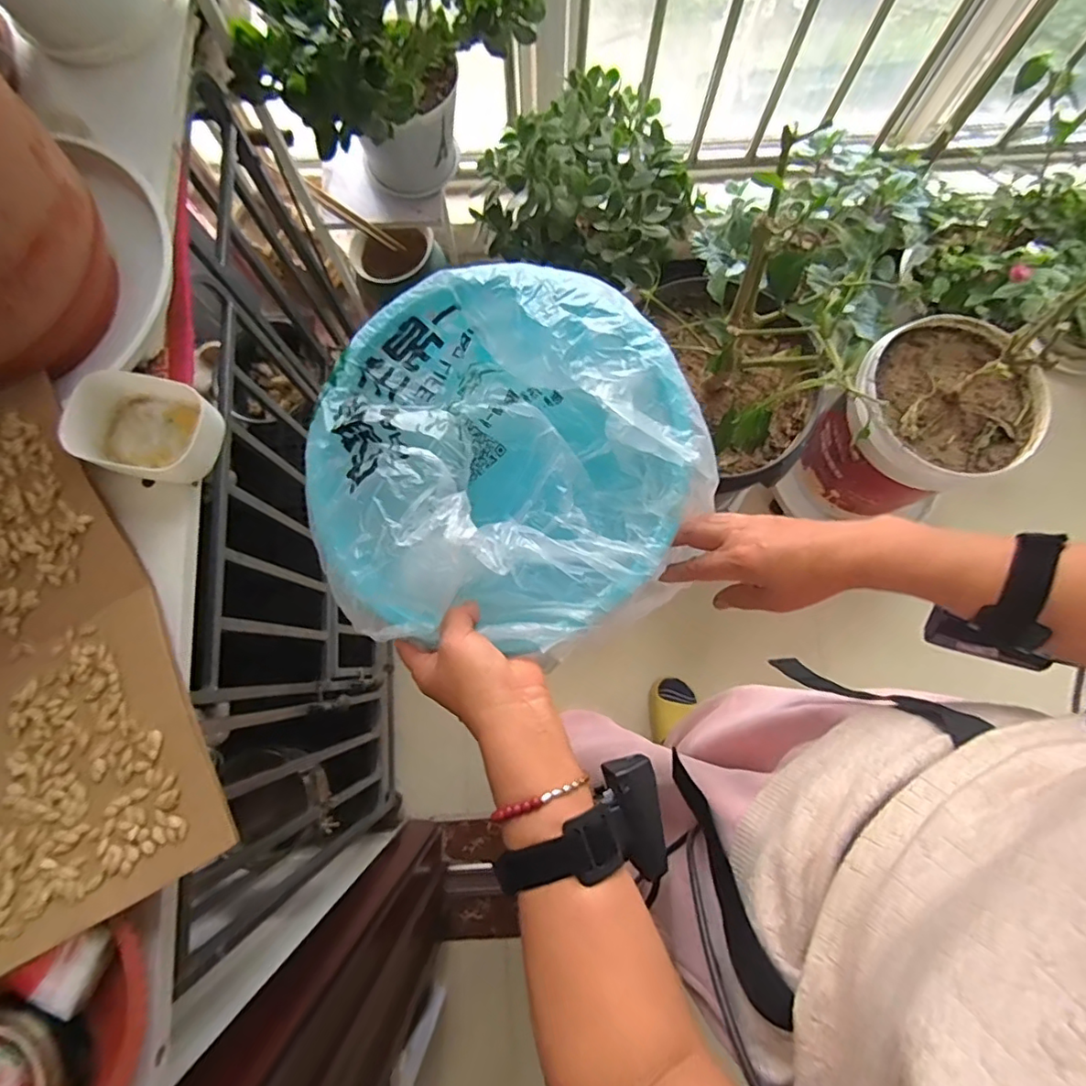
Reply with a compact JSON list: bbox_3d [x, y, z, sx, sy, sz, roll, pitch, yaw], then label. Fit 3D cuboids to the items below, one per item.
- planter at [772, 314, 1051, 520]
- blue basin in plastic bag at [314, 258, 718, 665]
[{"bbox_3d":[0.670,-0.210,1.088,0.303,0.318,0.269,-29,80,-5],"label":"planter"},{"bbox_3d":[-0.038,-0.062,0.430,0.271,0.101,0.274,0,78,1],"label":"blue basin in plastic bag"}]

